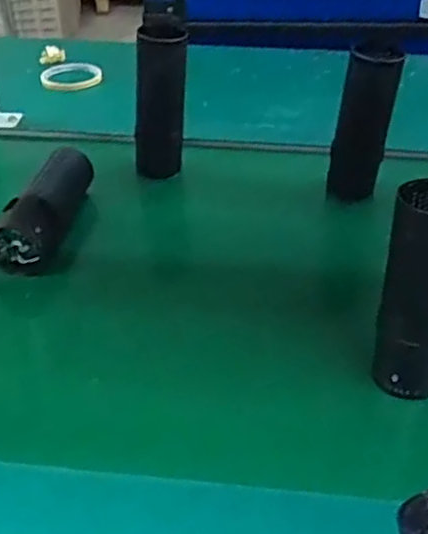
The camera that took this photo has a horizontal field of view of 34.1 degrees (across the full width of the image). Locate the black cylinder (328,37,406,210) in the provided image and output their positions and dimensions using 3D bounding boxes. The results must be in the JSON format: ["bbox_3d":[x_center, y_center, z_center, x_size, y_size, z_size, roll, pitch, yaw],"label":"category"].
[{"bbox_3d":[0.163,-0.151,0.763,0.061,0.187,0.045,11,38,14],"label":"black cylinder"}]

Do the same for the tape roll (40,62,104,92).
[{"bbox_3d":[-0.210,-0.283,1.036,0.085,0.015,0.085,1,37,-1],"label":"tape roll"}]

